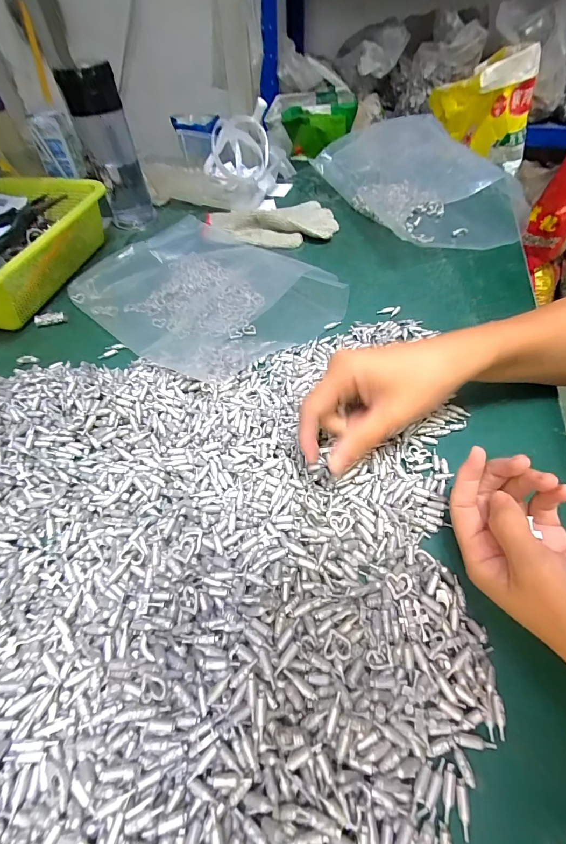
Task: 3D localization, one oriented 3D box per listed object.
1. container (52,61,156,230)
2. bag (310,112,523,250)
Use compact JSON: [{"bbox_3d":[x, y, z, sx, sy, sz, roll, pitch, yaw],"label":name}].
[{"bbox_3d":[-0.247,-0.391,0.512,0.070,0.174,0.068,-16,53,-9],"label":"container"},{"bbox_3d":[0.184,-0.351,0.501,0.120,0.105,0.299,-26,56,-17],"label":"bag"}]

